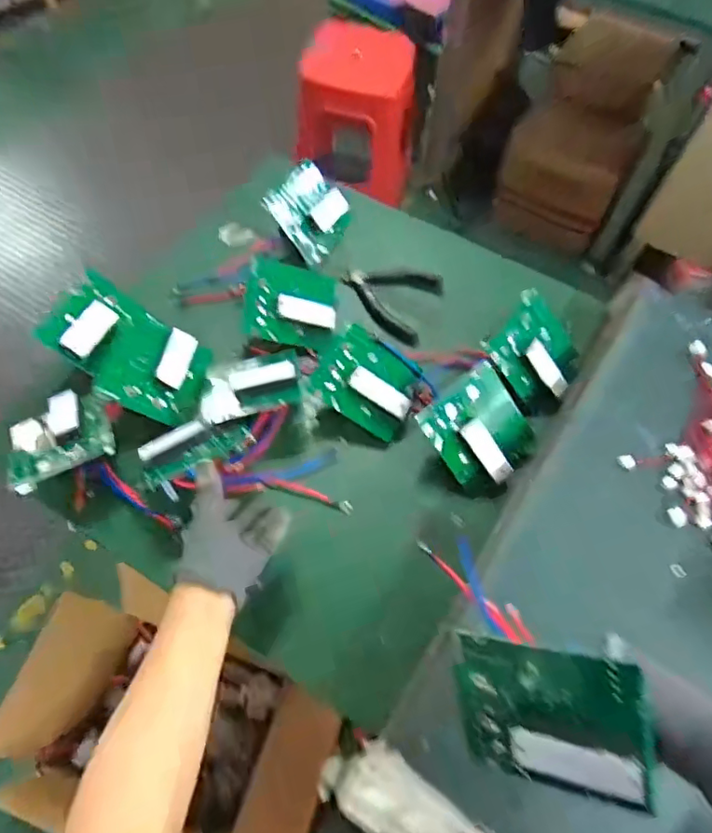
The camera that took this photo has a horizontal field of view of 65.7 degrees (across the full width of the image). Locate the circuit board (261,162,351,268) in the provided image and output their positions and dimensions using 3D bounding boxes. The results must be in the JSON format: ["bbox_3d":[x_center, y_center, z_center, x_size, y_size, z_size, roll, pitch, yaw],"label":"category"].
[{"bbox_3d":[-0.072,-0.324,0.875,0.121,0.022,0.127,-46,105,-16],"label":"circuit board"}]

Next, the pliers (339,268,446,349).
[{"bbox_3d":[0.050,-0.183,0.861,0.146,0.026,0.123,18,63,7],"label":"pliers"}]

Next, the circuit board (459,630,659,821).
[{"bbox_3d":[0.130,0.210,0.381,0.126,0.018,0.103,-3,93,36],"label":"circuit board"}]

